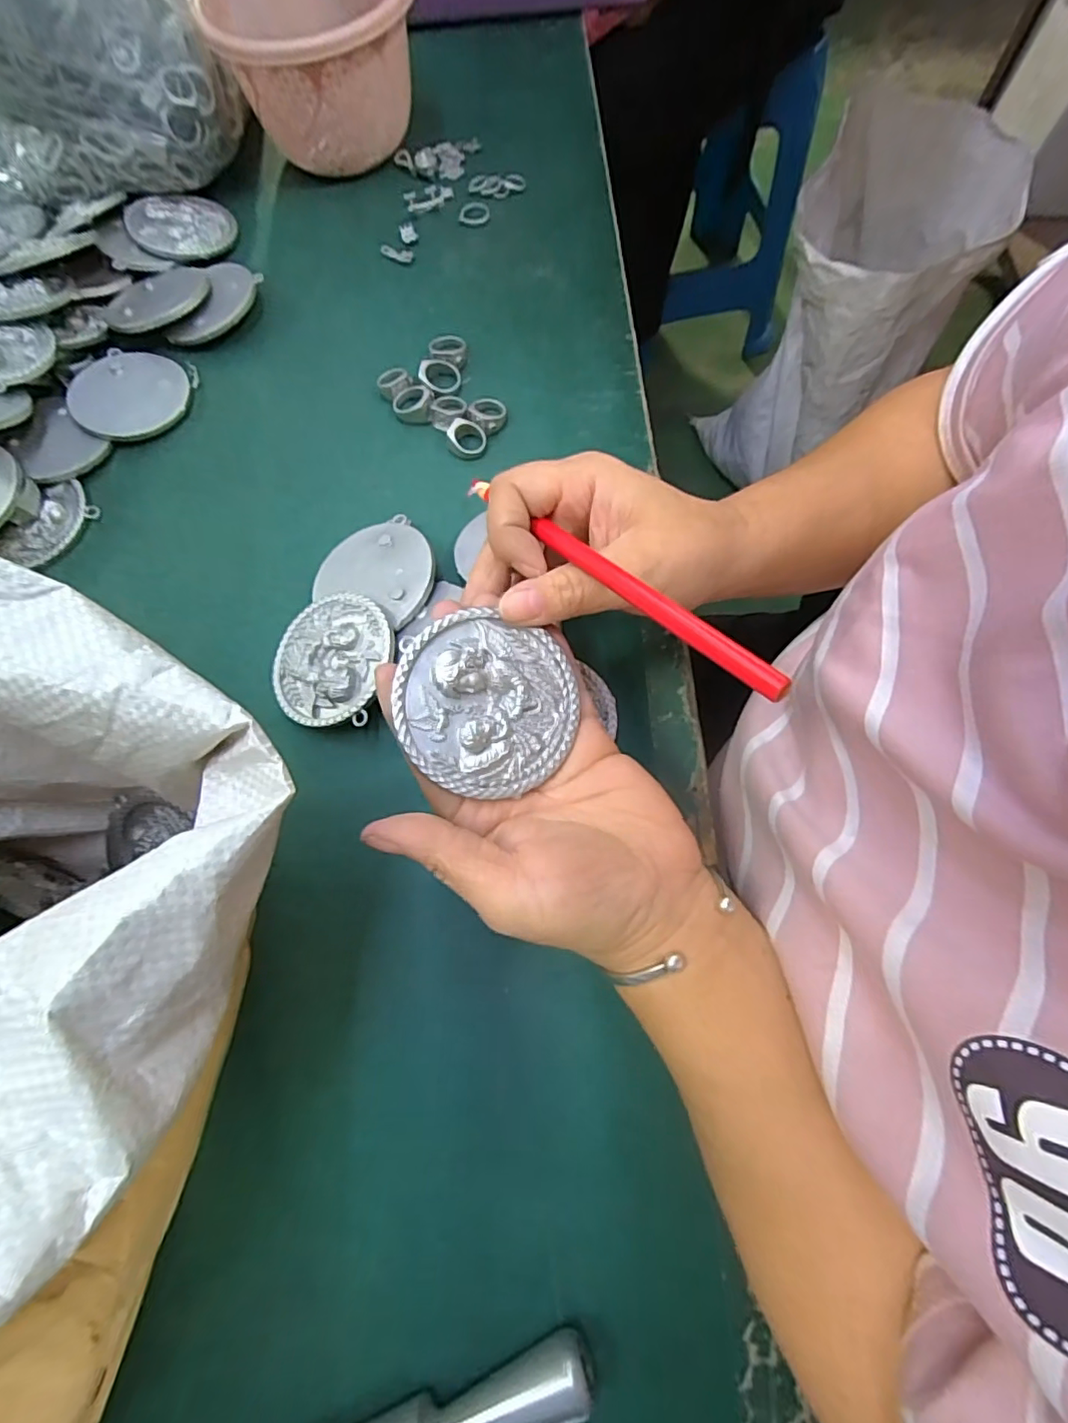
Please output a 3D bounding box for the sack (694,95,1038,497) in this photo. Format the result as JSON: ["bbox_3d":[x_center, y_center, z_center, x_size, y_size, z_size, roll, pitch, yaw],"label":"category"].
[{"bbox_3d":[0.506,-0.610,0.946,0.299,0.482,0.275,-23,72,-5],"label":"sack"}]

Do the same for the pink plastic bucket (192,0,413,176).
[{"bbox_3d":[-0.153,-0.474,0.424,0.144,0.091,0.131,-1,72,2],"label":"pink plastic bucket"}]

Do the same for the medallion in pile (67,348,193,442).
[{"bbox_3d":[-0.273,-0.214,0.387,0.076,0.005,0.070,1,71,-3],"label":"medallion in pile"}]

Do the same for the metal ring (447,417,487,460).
[{"bbox_3d":[-0.042,-0.171,0.361,0.023,0.012,0.023,-1,72,2],"label":"metal ring"}]

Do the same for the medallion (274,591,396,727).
[{"bbox_3d":[-0.109,-0.029,0.308,0.073,0.006,0.073,-3,74,19],"label":"medallion"}]

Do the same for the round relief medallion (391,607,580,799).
[{"bbox_3d":[-0.017,-0.004,0.225,0.069,0.007,0.067,2,82,-17],"label":"round relief medallion"}]

